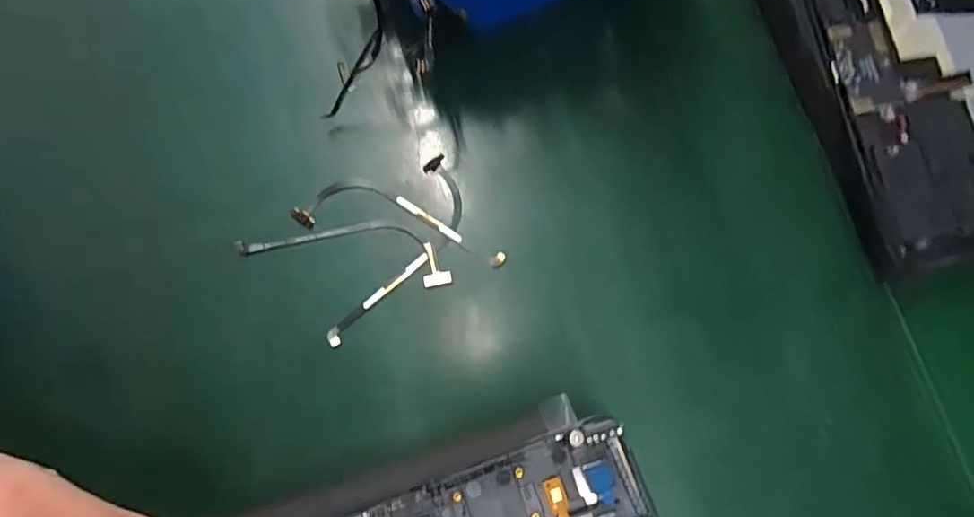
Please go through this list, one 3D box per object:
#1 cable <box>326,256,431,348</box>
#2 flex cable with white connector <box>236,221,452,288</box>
[{"bbox_3d":[-0.044,0.016,0.219,0.050,0.004,0.006,-43,79,-8],"label":"cable"},{"bbox_3d":[-0.057,-0.006,0.223,0.087,0.005,0.024,9,77,3],"label":"flex cable with white connector"}]

